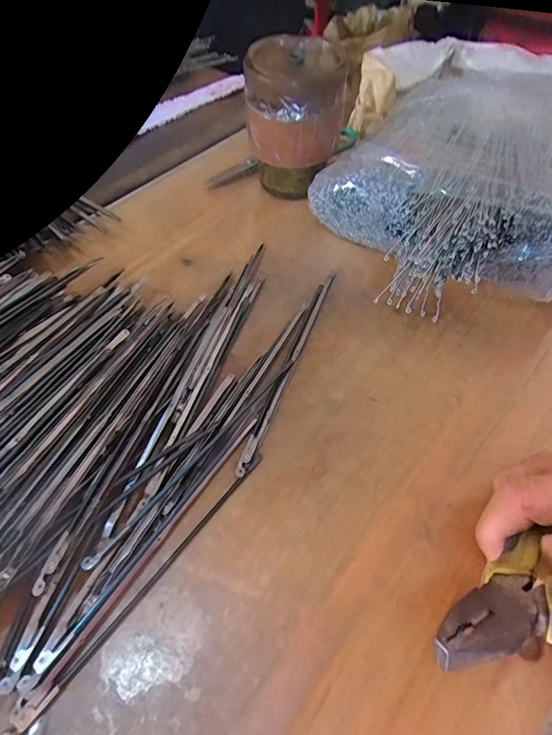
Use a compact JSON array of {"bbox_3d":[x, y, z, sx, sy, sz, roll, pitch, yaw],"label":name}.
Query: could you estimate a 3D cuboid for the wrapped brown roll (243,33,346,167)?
[{"bbox_3d":[0.021,-0.232,0.354,0.089,0.071,0.082,2,56,0],"label":"wrapped brown roll"}]

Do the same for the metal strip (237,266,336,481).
[{"bbox_3d":[0.012,-0.006,0.291,0.008,0.005,0.184,18,57,11],"label":"metal strip"}]

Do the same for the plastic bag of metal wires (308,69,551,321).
[{"bbox_3d":[0.153,-0.144,0.343,0.221,0.077,0.265,21,58,13],"label":"plastic bag of metal wires"}]

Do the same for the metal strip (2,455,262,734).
[{"bbox_3d":[-0.065,0.109,0.215,0.008,0.007,0.168,34,61,20],"label":"metal strip"}]

